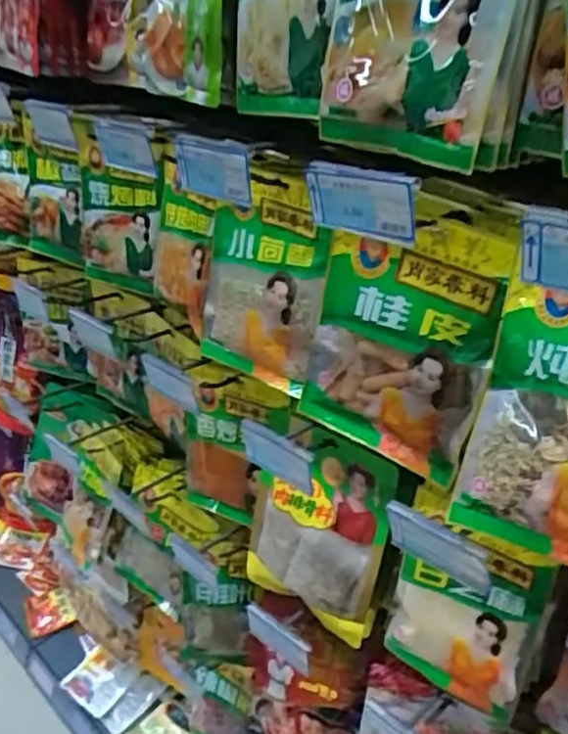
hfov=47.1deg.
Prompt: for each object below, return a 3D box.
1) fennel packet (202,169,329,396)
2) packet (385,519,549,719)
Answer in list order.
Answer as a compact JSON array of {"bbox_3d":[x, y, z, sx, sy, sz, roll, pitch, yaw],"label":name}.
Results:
[{"bbox_3d":[-0.021,-0.080,0.592,0.139,0.185,0.017,25,27,34],"label":"fennel packet"},{"bbox_3d":[0.149,0.213,0.550,0.115,0.159,0.025,17,31,24],"label":"packet"}]

